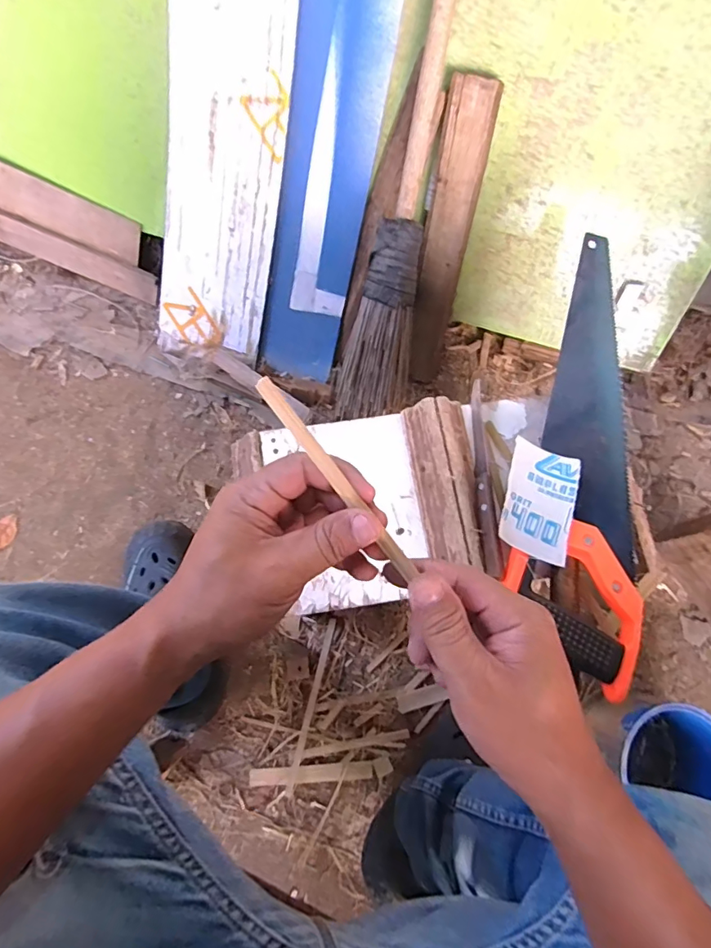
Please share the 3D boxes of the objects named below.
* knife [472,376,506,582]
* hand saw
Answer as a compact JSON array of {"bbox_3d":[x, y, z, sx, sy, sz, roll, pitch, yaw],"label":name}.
[{"bbox_3d":[0.119,-0.002,0.460,0.016,0.027,0.187,0,75,-1],"label":"knife"},{"bbox_3d":[0.227,-0.033,0.455,0.111,0.021,0.412,18,76,4],"label":"hand saw"}]

